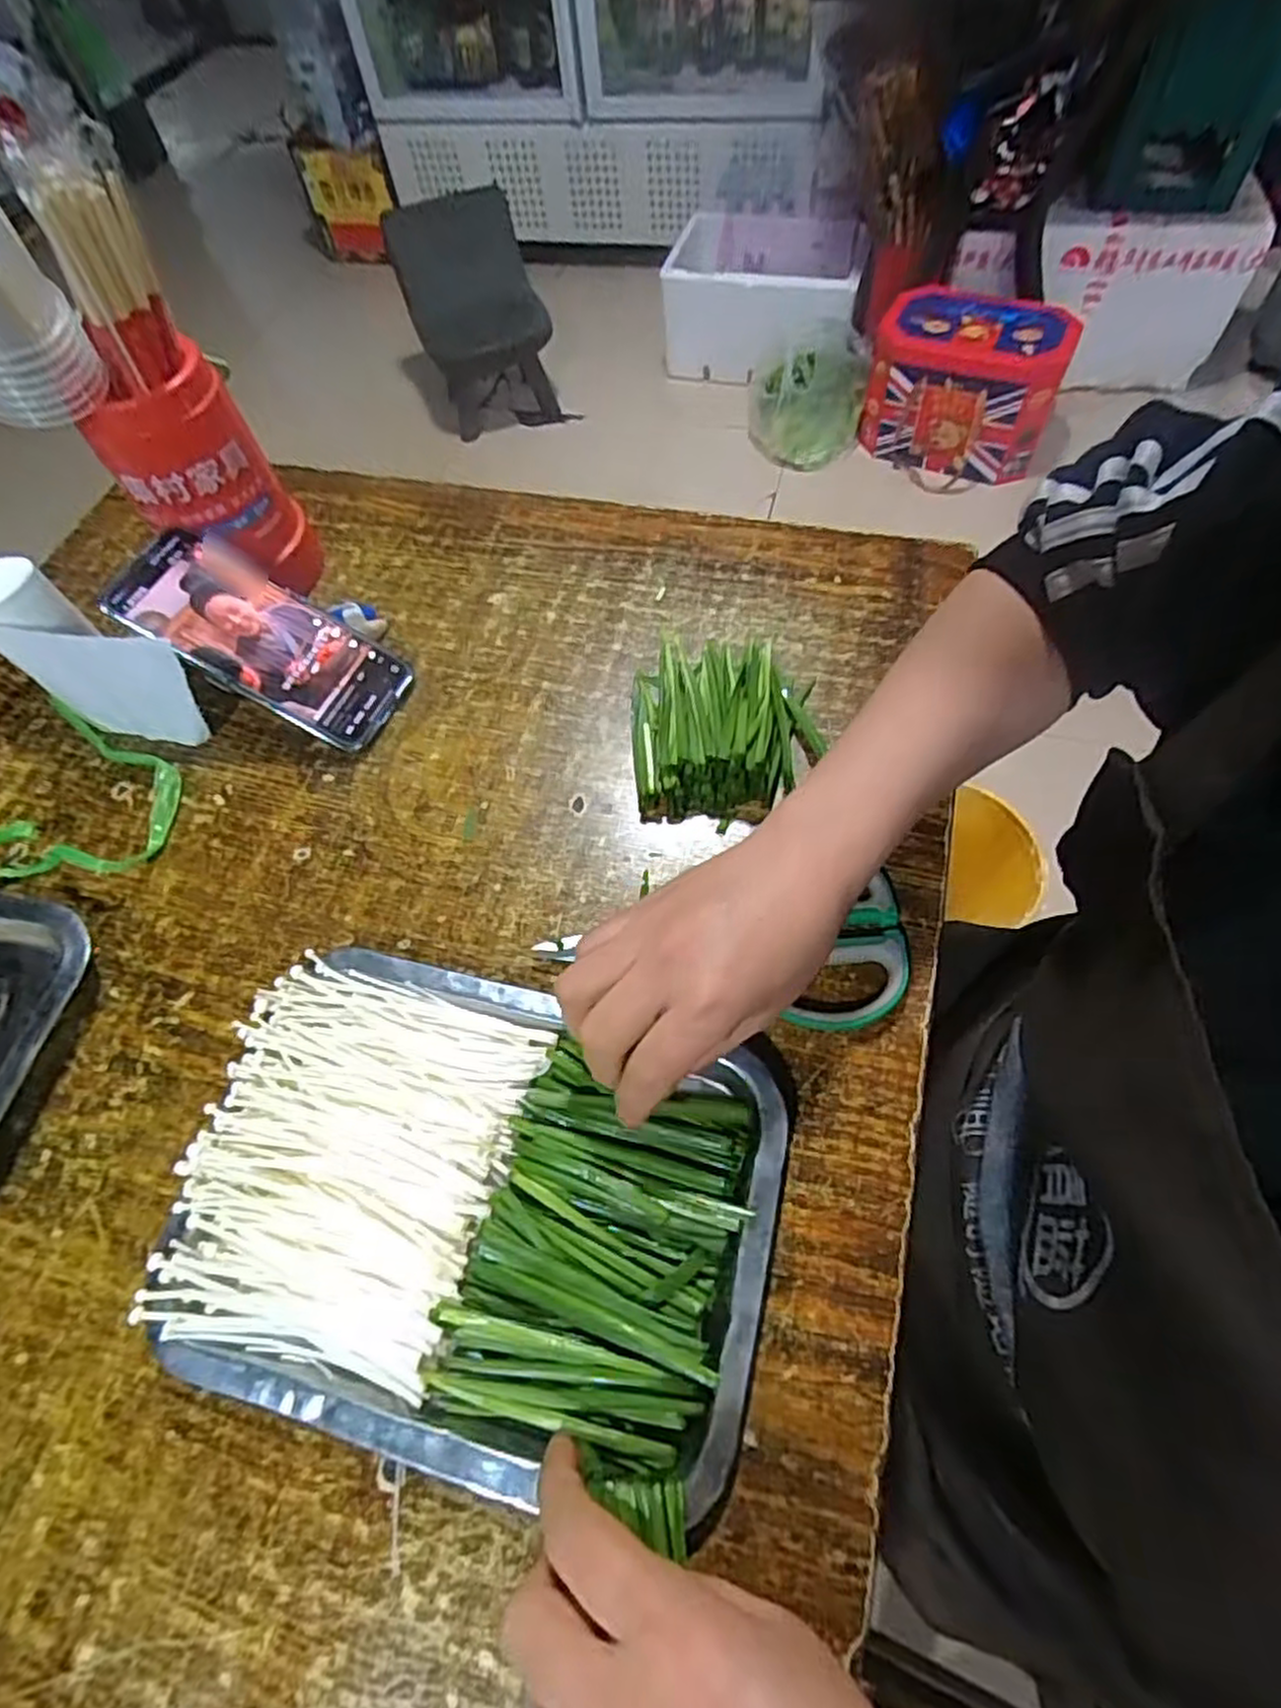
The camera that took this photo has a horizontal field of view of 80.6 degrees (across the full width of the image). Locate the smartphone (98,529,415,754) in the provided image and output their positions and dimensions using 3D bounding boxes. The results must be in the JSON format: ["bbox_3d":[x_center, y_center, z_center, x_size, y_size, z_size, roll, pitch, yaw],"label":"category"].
[{"bbox_3d":[-0.236,-0.137,0.478,0.173,0.014,0.082,31,64,-11],"label":"smartphone"}]

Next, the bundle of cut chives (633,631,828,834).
[{"bbox_3d":[0.050,-0.087,0.459,0.109,0.034,0.137,-5,60,1],"label":"bundle of cut chives"}]

